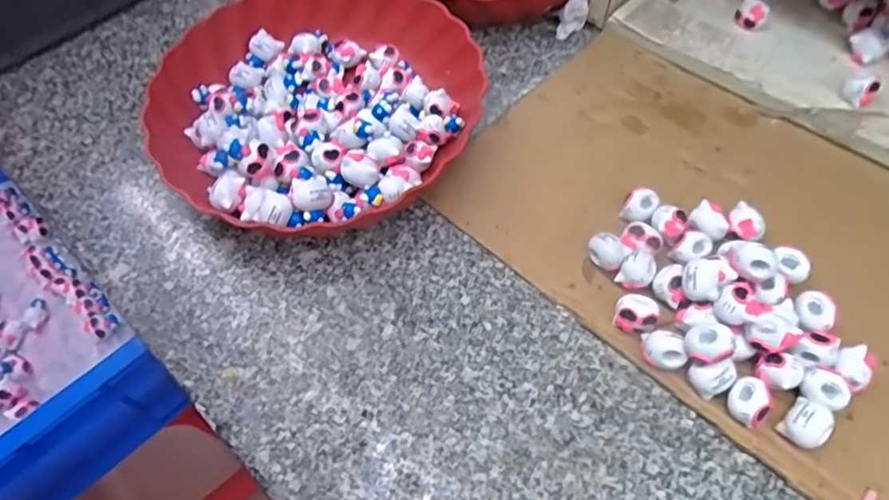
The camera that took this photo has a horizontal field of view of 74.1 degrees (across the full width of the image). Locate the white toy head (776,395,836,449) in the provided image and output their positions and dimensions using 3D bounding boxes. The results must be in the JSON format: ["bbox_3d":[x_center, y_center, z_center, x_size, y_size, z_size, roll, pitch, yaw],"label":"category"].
[{"bbox_3d":[0.202,0.098,0.330,0.022,0.020,0.025,36,69,21],"label":"white toy head"}]

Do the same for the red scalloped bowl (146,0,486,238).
[{"bbox_3d":[-0.095,-0.111,0.447,0.222,0.052,0.233,-1,61,2],"label":"red scalloped bowl"}]

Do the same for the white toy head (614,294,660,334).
[{"bbox_3d":[0.120,0.040,0.368,0.025,0.021,0.021,14,62,11],"label":"white toy head"}]

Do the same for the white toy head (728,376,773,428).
[{"bbox_3d":[0.172,0.087,0.337,0.021,0.022,0.025,-15,61,-5],"label":"white toy head"}]

